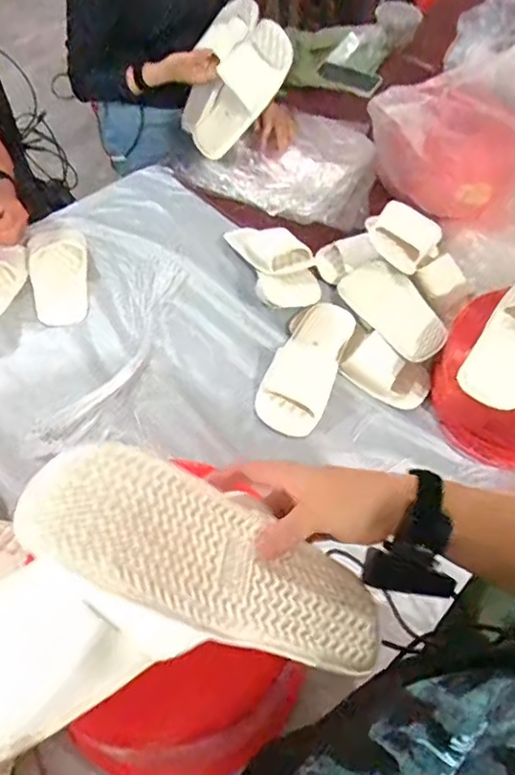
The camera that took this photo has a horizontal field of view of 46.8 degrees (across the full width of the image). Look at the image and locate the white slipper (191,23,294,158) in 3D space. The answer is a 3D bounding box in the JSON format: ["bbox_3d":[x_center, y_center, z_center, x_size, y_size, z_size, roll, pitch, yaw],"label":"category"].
[{"bbox_3d":[-0.029,-0.606,1.240,0.138,0.286,0.060,52,32,17],"label":"white slipper"}]

